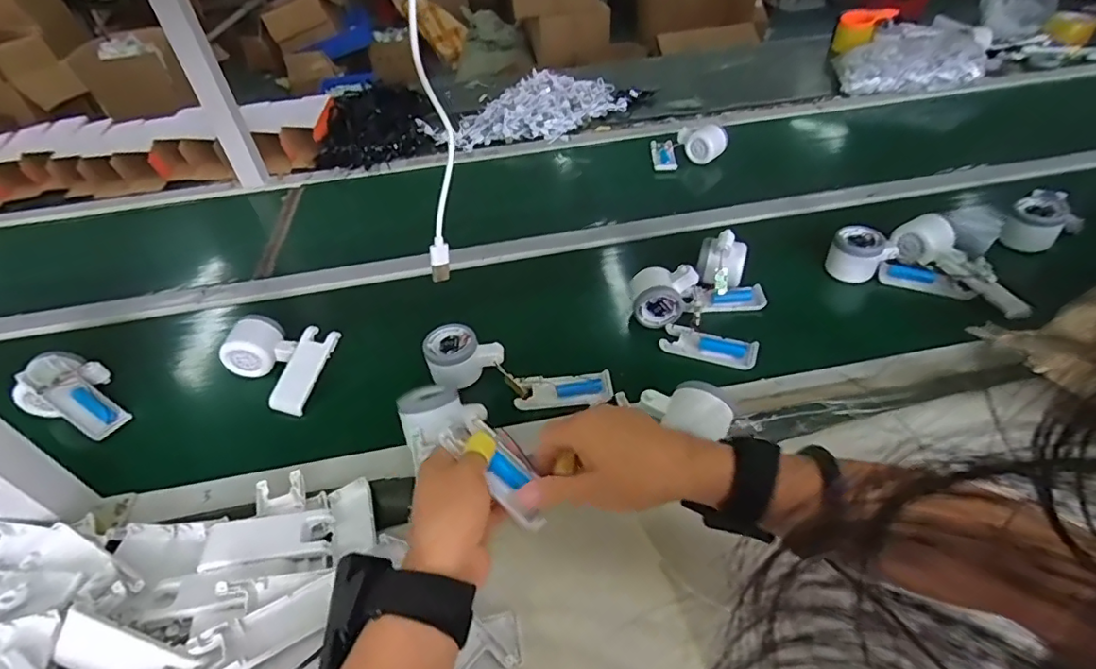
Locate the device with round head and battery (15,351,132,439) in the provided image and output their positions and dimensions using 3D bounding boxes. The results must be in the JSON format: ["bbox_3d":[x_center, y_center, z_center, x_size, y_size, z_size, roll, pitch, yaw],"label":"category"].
[{"bbox_3d":[-0.530,0.067,0.596,0.109,0.066,0.076,21,50,25],"label":"device with round head and battery"}]

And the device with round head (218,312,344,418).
[{"bbox_3d":[-0.314,0.027,0.616,0.116,0.047,0.097,12,46,17],"label":"device with round head"}]

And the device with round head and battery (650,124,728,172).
[{"bbox_3d":[0.255,-0.349,0.963,0.126,0.058,0.087,0,44,6],"label":"device with round head and battery"}]

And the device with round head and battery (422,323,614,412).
[{"bbox_3d":[-0.035,0.041,0.581,0.204,0.047,0.060,9,45,15],"label":"device with round head and battery"}]

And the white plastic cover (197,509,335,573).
[{"bbox_3d":[-0.236,0.174,0.453,0.098,0.017,0.039,-11,44,-6],"label":"white plastic cover"}]

